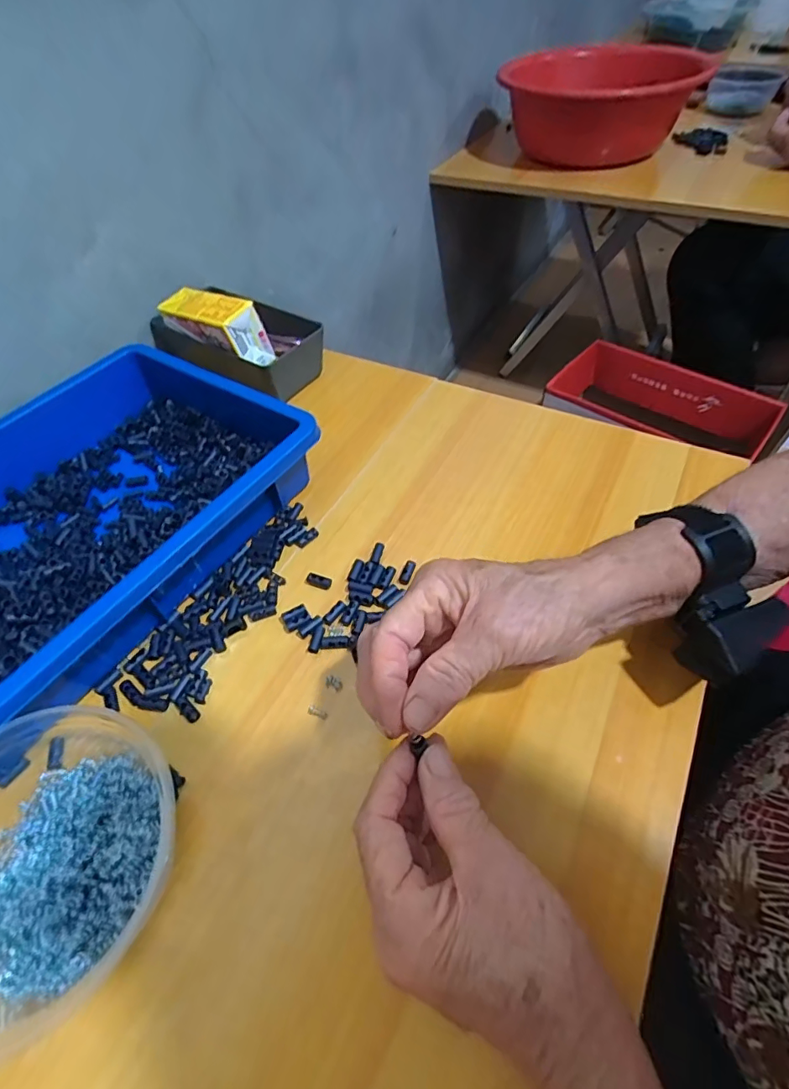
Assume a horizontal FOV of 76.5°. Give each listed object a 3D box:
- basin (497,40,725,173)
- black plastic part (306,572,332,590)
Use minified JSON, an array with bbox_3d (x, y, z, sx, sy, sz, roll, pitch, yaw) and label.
[{"bbox_3d":[0.362,-0.785,0.913,0.301,0.155,0.337,22,57,20],"label":"basin"},{"bbox_3d":[-0.058,0.028,0.379,0.019,0.006,0.008,15,54,15],"label":"black plastic part"}]

